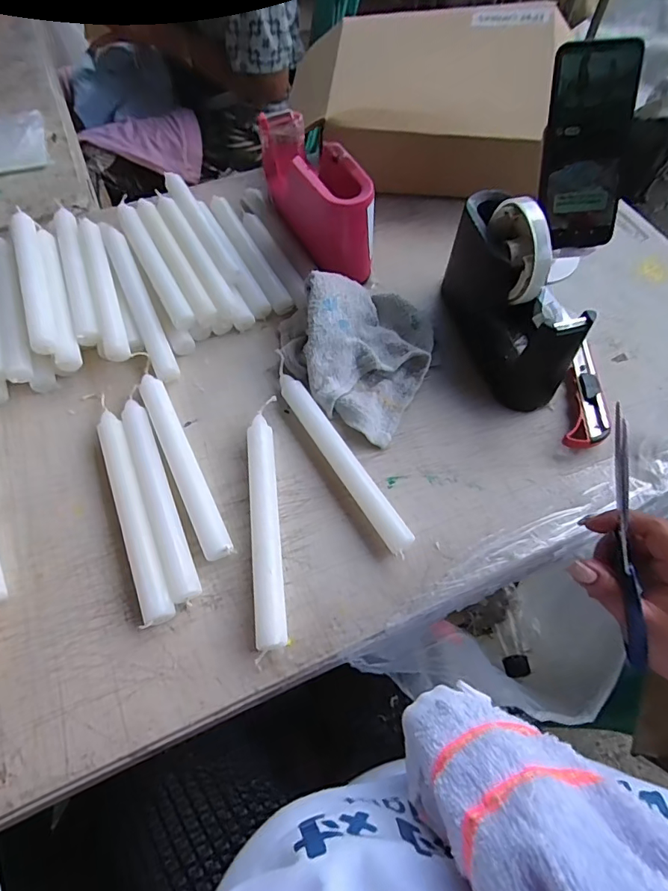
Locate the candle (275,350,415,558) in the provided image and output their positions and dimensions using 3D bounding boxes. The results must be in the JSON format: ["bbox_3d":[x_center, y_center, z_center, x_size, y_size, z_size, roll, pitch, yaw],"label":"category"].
[{"bbox_3d":[-0.001,0.001,0.411,0.021,0.019,0.215,-29,66,-14],"label":"candle"}]

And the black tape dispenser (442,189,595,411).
[{"bbox_3d":[0.162,-0.139,0.422,0.062,0.125,0.181,-14,64,-7],"label":"black tape dispenser"}]

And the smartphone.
[{"bbox_3d":[0.233,-0.272,0.432,0.075,0.161,0.016,-9,24,-4],"label":"smartphone"}]

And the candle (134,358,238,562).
[{"bbox_3d":[-0.139,0.003,0.414,0.023,0.023,0.221,-25,65,-12],"label":"candle"}]

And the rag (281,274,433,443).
[{"bbox_3d":[0.032,-0.100,0.447,0.145,0.048,0.170,-35,68,-16],"label":"rag"}]

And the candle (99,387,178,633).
[{"bbox_3d":[-0.166,0.047,0.384,0.025,0.020,0.201,-21,65,-10],"label":"candle"}]

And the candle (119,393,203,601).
[{"bbox_3d":[-0.149,0.039,0.395,0.023,0.018,0.192,-22,65,-11],"label":"candle"}]

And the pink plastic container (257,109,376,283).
[{"bbox_3d":[-0.018,-0.265,0.513,0.057,0.106,0.178,-26,65,-12],"label":"pink plastic container"}]

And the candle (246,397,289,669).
[{"bbox_3d":[-0.056,0.056,0.384,0.025,0.020,0.209,-5,63,-2],"label":"candle"}]

